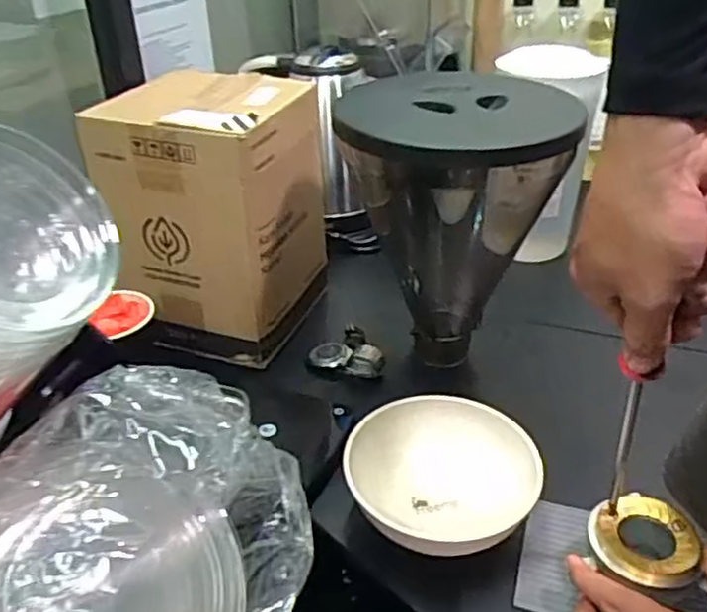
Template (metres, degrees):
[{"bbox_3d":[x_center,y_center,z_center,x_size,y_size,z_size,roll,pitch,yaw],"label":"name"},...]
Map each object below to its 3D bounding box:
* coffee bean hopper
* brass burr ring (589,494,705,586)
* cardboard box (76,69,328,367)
[{"bbox_3d":[0.081,-0.056,0.626,0.185,0.267,0.186,-1,32,-1],"label":"coffee bean hopper"},{"bbox_3d":[0.193,0.155,0.449,0.063,0.014,0.070,-8,33,-11],"label":"brass burr ring"},{"bbox_3d":[-0.138,-0.094,0.694,0.172,0.238,0.164,10,33,16],"label":"cardboard box"}]

